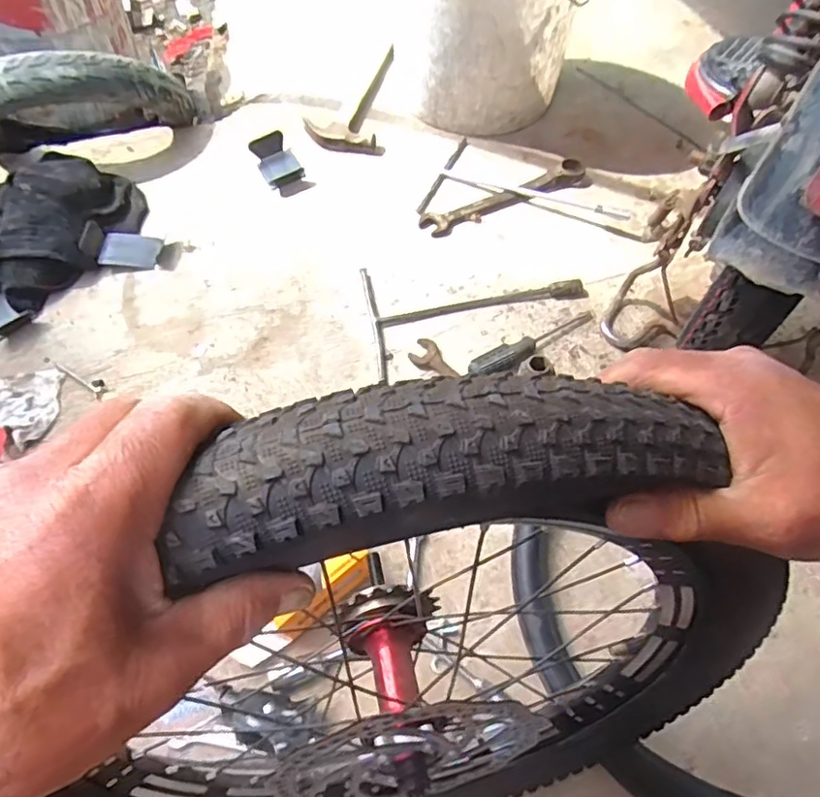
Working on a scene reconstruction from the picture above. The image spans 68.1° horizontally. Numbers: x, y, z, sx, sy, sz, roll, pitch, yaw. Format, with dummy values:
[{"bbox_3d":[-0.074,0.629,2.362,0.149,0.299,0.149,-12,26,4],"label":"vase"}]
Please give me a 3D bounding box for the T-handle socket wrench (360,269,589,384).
[{"bbox_3d":[0.093,-0.118,0.786,0.289,0.016,0.166,-5,57,-10],"label":"T-handle socket wrench"}]

